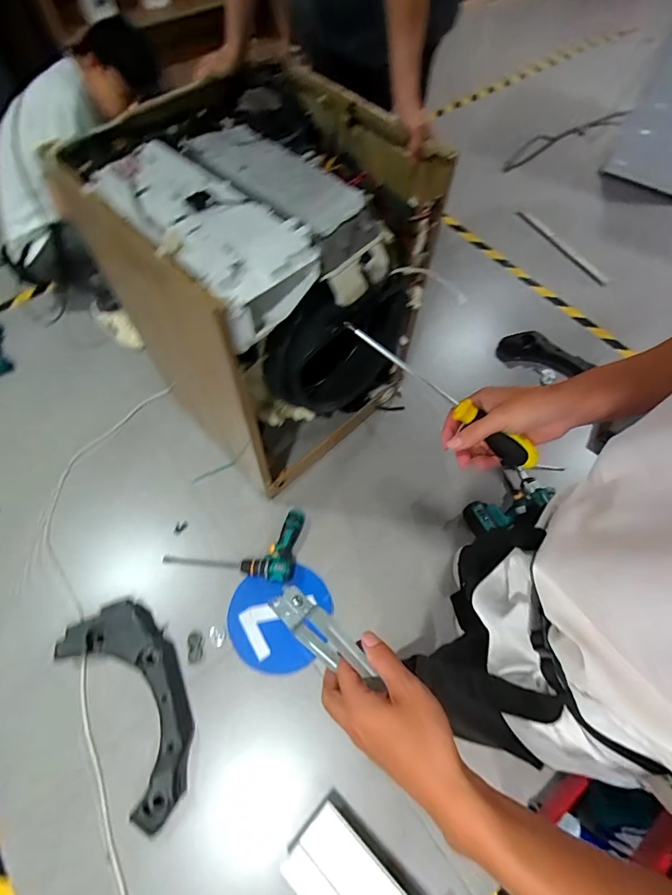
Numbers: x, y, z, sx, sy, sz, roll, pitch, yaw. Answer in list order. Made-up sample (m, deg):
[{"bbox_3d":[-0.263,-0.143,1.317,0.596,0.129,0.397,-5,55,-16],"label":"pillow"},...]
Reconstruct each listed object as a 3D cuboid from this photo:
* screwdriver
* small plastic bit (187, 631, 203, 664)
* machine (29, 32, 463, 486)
[{"bbox_3d":[0.111,-0.055,0.450,0.244,0.026,0.030,38,65,3],"label":"screwdriver"},{"bbox_3d":[-0.383,0.542,1.157,0.037,0.011,0.077,-10,64,-6],"label":"small plastic bit"},{"bbox_3d":[-0.156,-0.372,1.160,0.635,0.822,0.602,41,69,18],"label":"machine"}]

